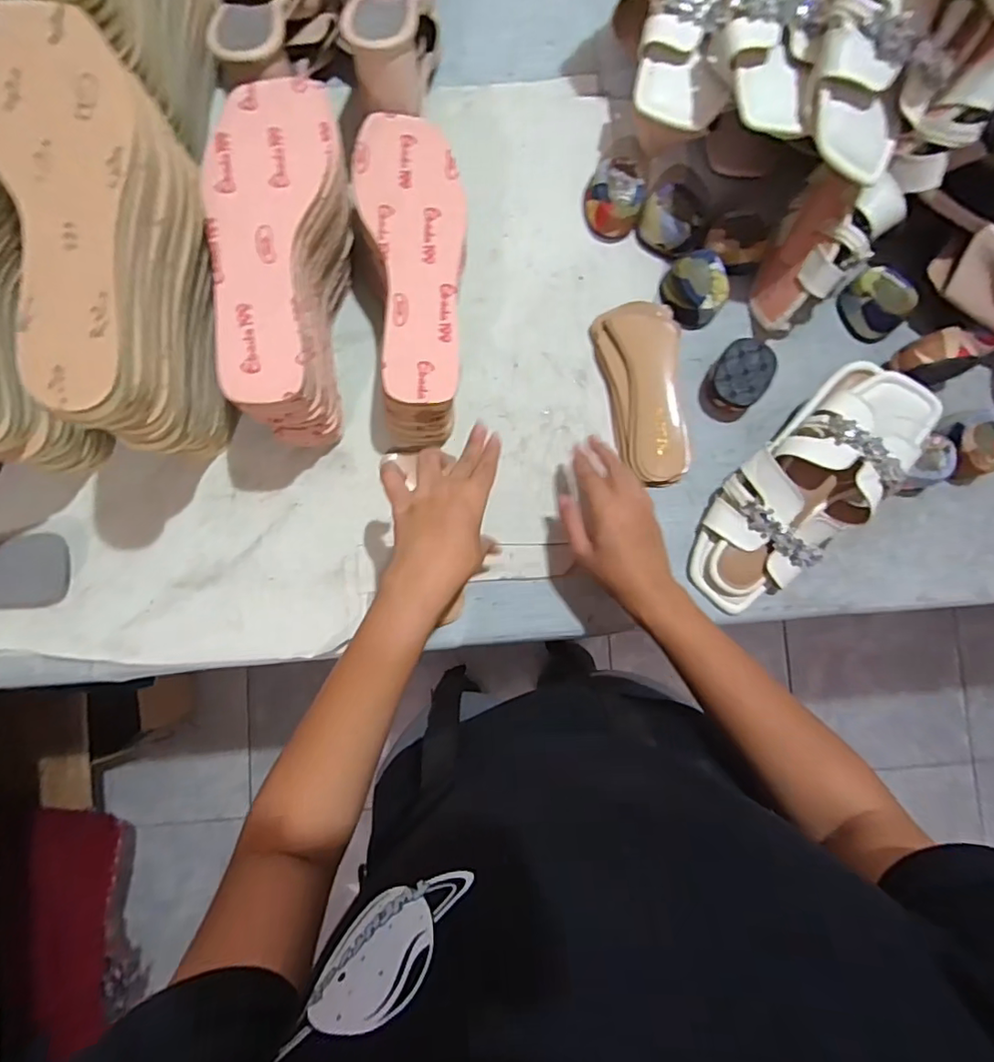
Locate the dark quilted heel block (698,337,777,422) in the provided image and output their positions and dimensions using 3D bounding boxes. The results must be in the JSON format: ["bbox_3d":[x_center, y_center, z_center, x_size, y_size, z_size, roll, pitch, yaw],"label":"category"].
[{"bbox_3d":[0.222,-0.140,0.517,0.048,0.036,0.064,30,84,1],"label":"dark quilted heel block"}]

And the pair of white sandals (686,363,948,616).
[{"bbox_3d":[0.272,-0.035,0.492,0.108,0.061,0.248,41,100,2],"label":"pair of white sandals"}]

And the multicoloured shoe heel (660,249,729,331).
[{"bbox_3d":[0.189,-0.229,0.527,0.048,0.030,0.058,-28,86,-4],"label":"multicoloured shoe heel"}]

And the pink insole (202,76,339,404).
[{"bbox_3d":[-0.162,-0.206,0.385,0.078,0.009,0.231,7,85,-6],"label":"pink insole"}]

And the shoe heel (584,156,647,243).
[{"bbox_3d":[0.110,-0.312,0.527,0.055,0.040,0.053,0,84,-2],"label":"shoe heel"}]

